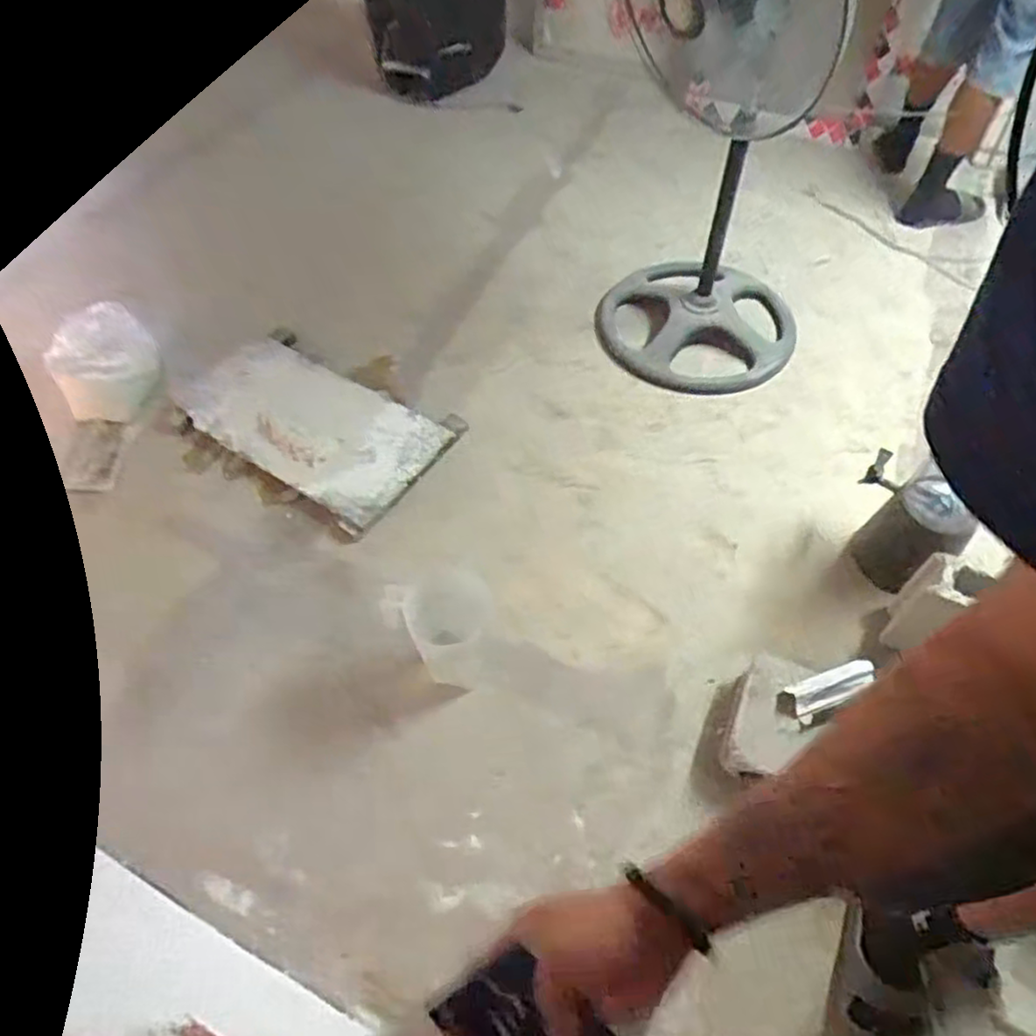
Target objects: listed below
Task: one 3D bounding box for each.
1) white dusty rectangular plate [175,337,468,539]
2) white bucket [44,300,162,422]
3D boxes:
[{"bbox_3d":[-0.451,-0.234,1.543,0.581,0.051,0.351,32,61,15],"label":"white dusty rectangular plate"},{"bbox_3d":[-0.845,-0.311,1.427,0.196,0.170,0.163,-31,65,-21],"label":"white bucket"}]

